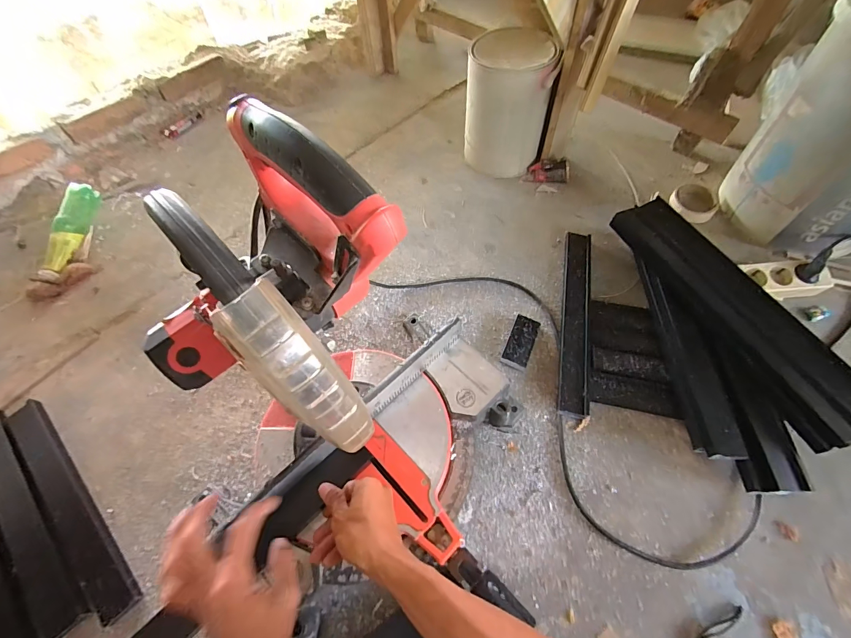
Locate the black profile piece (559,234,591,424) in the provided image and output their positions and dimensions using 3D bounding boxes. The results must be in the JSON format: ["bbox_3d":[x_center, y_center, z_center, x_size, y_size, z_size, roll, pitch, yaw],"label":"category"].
[{"bbox_3d":[0.270,-0.007,0.690,0.048,0.024,0.366,10,60,8],"label":"black profile piece"}]

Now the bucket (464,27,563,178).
[{"bbox_3d":[0.175,-0.453,0.841,0.167,0.242,0.157,-1,59,2],"label":"bucket"}]

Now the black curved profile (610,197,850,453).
[{"bbox_3d":[0.486,-0.024,0.624,0.110,0.039,0.462,-23,62,-11],"label":"black curved profile"}]

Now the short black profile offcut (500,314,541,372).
[{"bbox_3d":[0.167,0.040,0.674,0.042,0.017,0.098,20,62,14],"label":"short black profile offcut"}]

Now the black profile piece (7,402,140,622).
[{"bbox_3d":[-0.533,0.261,0.565,0.392,0.020,0.051,40,69,21],"label":"black profile piece"}]

